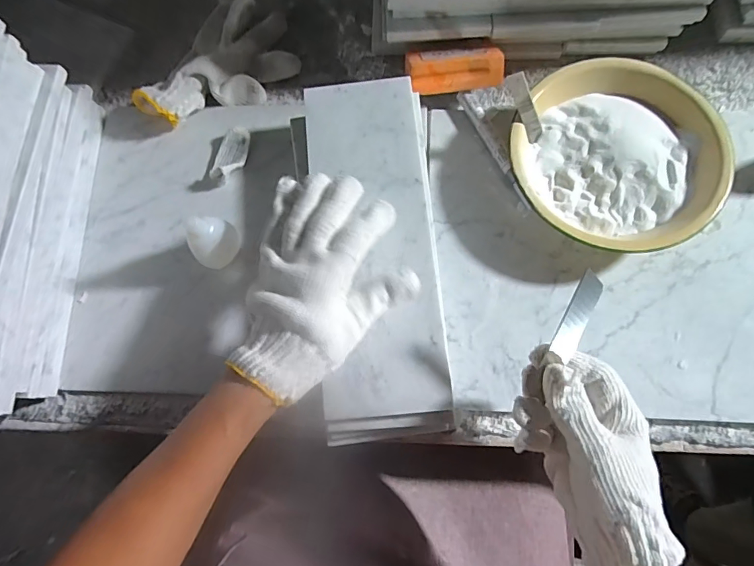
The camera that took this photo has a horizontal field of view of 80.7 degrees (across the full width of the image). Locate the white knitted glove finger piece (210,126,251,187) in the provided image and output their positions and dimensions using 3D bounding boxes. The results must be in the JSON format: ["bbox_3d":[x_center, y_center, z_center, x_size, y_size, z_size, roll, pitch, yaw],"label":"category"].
[{"bbox_3d":[-0.153,-0.133,0.461,0.031,0.018,0.062,17,71,7],"label":"white knitted glove finger piece"}]

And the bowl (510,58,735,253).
[{"bbox_3d":[0.218,-0.110,0.417,0.179,0.061,0.175,0,70,1],"label":"bowl"}]

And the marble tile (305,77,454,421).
[{"bbox_3d":[0.000,-0.046,0.387,0.107,0.010,0.306,-7,74,-1],"label":"marble tile"}]

